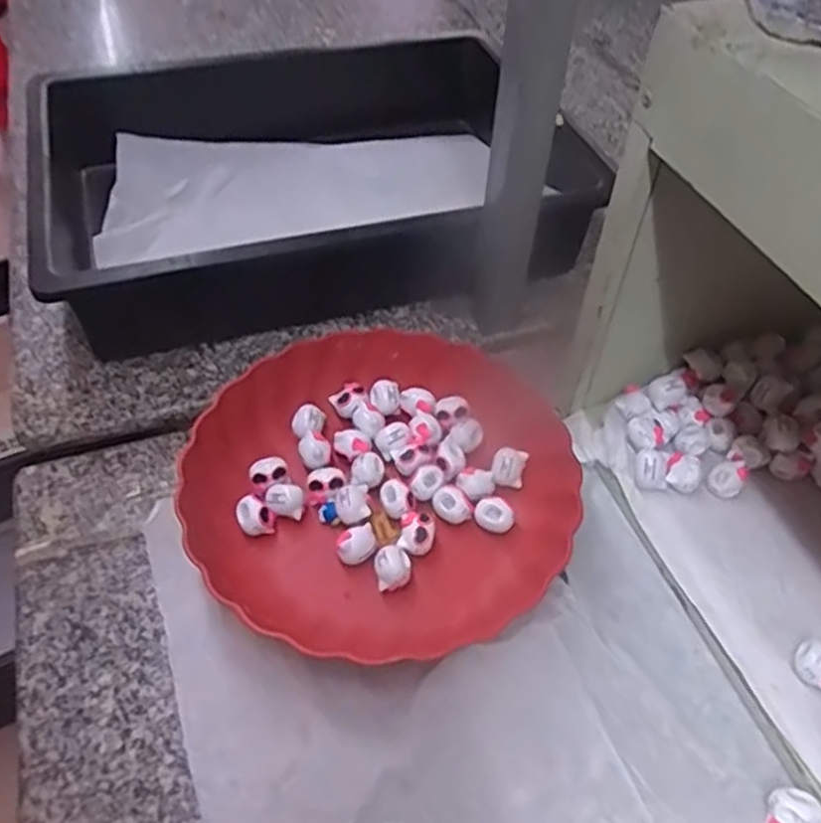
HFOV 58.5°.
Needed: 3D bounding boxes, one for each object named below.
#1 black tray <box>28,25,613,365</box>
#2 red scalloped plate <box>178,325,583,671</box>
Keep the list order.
[{"bbox_3d":[-0.089,-0.212,0.675,0.448,0.121,0.324,-14,52,-14],"label":"black tray"},{"bbox_3d":[-0.018,0.044,0.479,0.239,0.042,0.232,1,50,-1],"label":"red scalloped plate"}]

